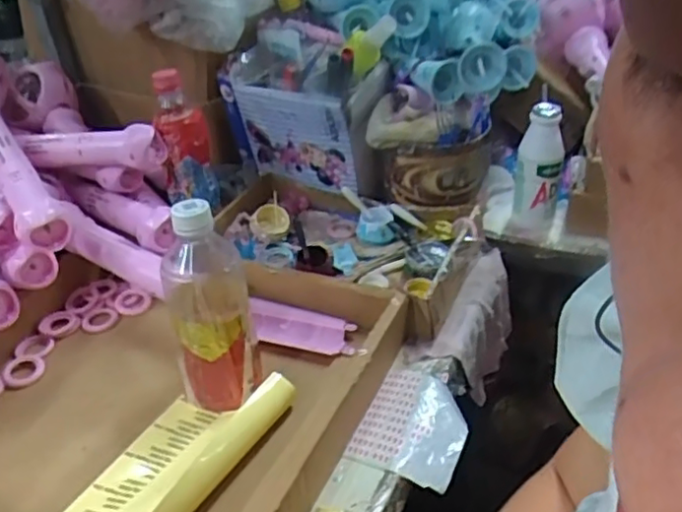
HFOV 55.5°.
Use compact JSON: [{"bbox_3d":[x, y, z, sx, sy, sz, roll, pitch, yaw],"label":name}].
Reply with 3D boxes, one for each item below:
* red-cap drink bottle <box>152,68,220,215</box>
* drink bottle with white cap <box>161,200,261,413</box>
[{"bbox_3d":[-0.180,-0.132,0.744,0.058,0.158,0.051,-13,35,-13],"label":"red-cap drink bottle"},{"bbox_3d":[-0.110,0.039,0.542,0.066,0.181,0.079,-11,35,-11],"label":"drink bottle with white cap"}]

